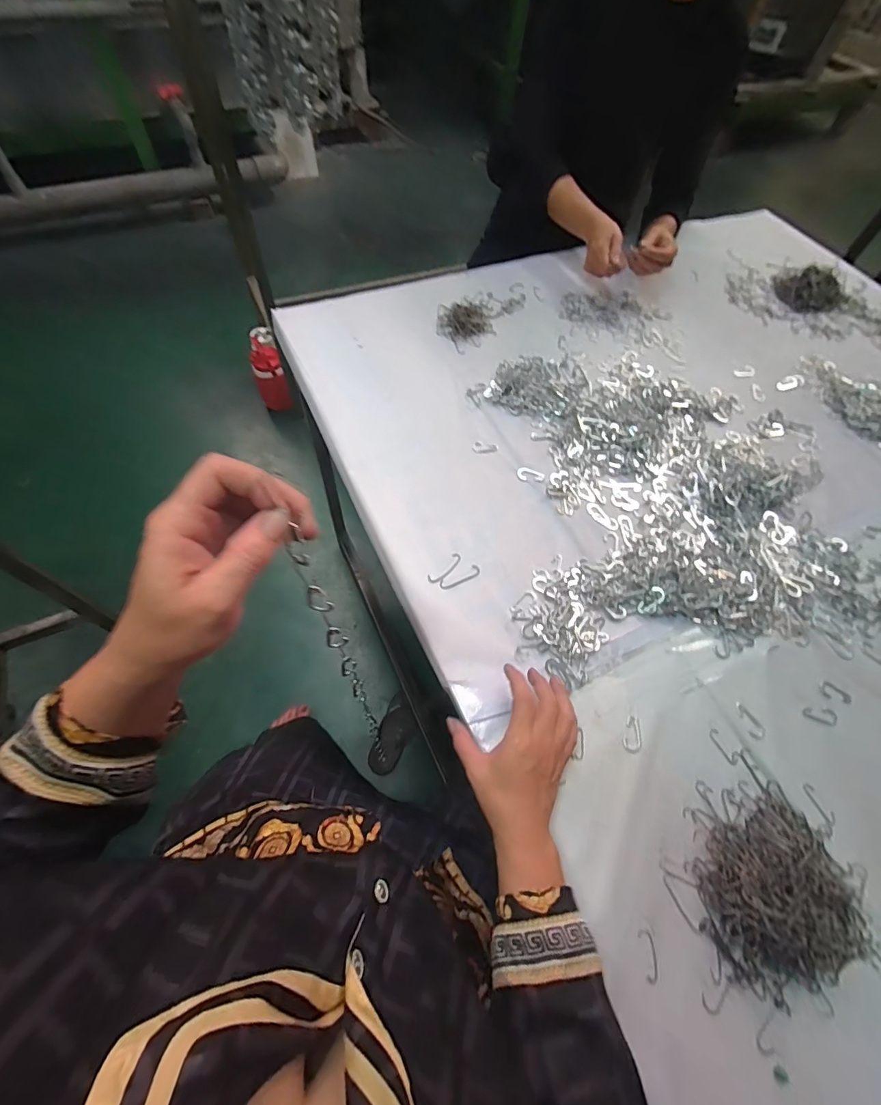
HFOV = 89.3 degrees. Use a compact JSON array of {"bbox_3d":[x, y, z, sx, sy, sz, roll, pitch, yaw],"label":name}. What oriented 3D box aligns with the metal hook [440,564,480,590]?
[{"bbox_3d":[0.024,0.031,0.542,0.054,0.004,0.016,-25,64,-16],"label":"metal hook"}]

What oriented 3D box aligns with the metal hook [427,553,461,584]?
[{"bbox_3d":[0.007,0.020,0.547,0.017,0.004,0.052,41,66,19],"label":"metal hook"}]

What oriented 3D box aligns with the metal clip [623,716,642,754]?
[{"bbox_3d":[0.201,0.190,0.463,0.017,0.004,0.036,22,61,9],"label":"metal clip"}]

